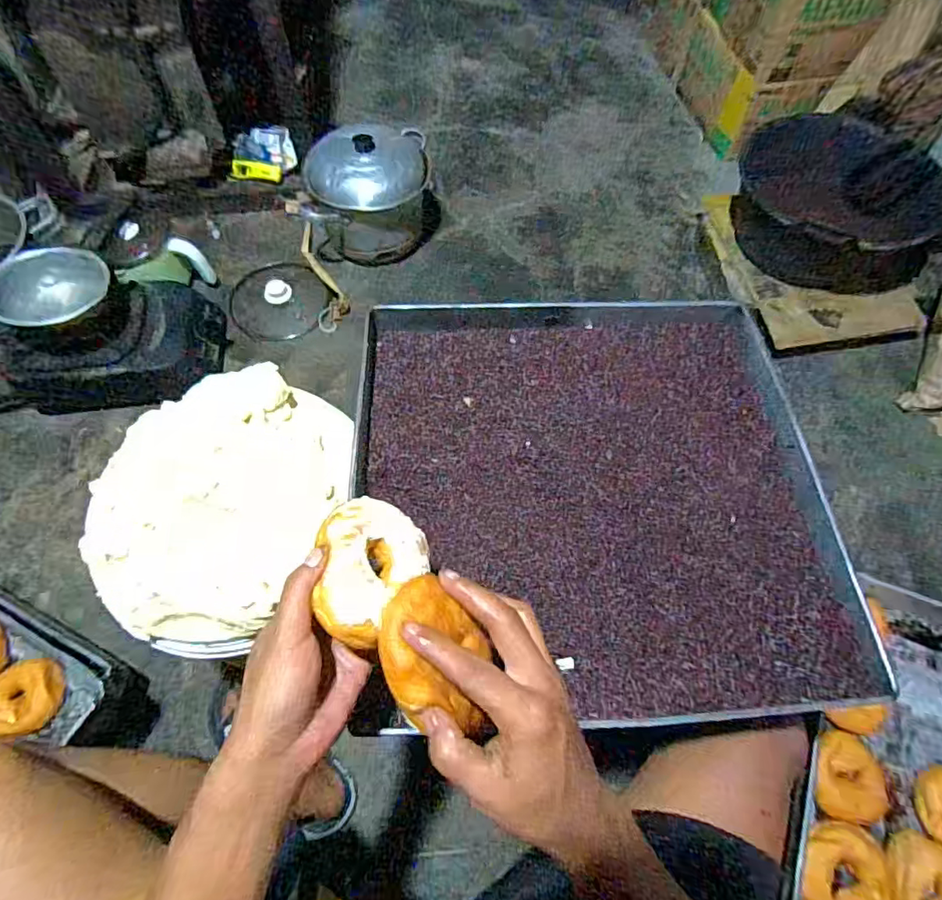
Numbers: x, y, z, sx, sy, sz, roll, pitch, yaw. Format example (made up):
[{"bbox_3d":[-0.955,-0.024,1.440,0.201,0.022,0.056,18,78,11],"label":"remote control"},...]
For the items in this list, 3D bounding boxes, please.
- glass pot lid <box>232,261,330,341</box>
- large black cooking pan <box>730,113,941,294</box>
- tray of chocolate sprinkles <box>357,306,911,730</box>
[{"bbox_3d":[-0.435,-0.338,1.196,0.205,0.047,0.209,1,62,-1],"label":"glass pot lid"},{"bbox_3d":[0.769,-0.503,1.120,0.413,0.232,0.214,22,64,10],"label":"large black cooking pan"},{"bbox_3d":[0.119,0.022,0.570,0.471,0.042,0.462,0,62,-1],"label":"tray of chocolate sprinkles"}]

